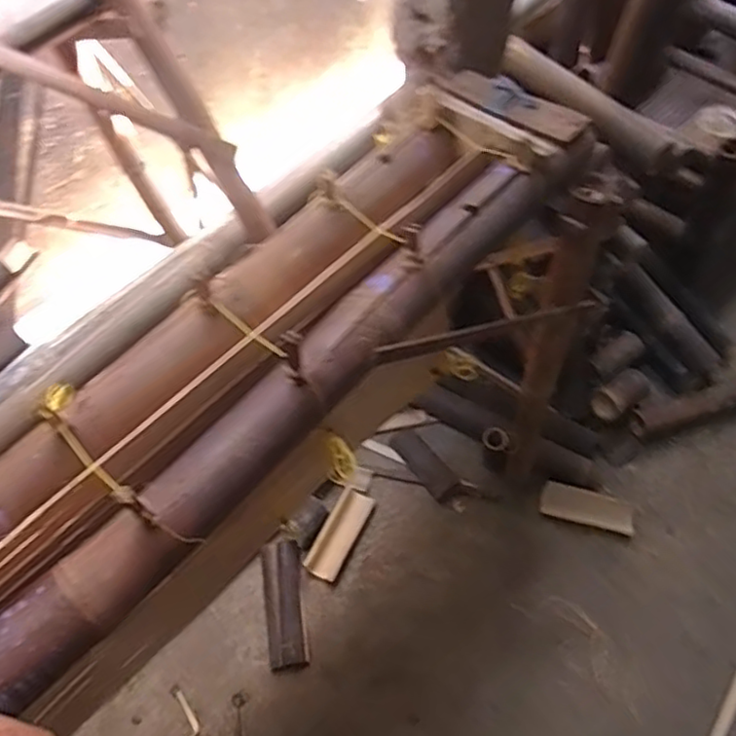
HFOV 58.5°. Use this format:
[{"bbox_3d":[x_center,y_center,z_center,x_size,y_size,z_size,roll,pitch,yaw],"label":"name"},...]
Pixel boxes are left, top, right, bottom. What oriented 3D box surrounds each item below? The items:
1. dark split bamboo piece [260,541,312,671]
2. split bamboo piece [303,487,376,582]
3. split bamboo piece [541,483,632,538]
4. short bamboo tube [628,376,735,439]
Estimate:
[{"bbox_3d":[-0.183,0.518,1.439,0.085,0.024,0.259,-7,60,-6],"label":"dark split bamboo piece"},{"bbox_3d":[-0.064,0.382,1.504,0.084,0.039,0.215,28,62,14],"label":"split bamboo piece"},{"bbox_3d":[0.515,0.326,1.536,0.215,0.043,0.077,14,60,6],"label":"split bamboo piece"},{"bbox_3d":[0.864,0.077,1.657,0.444,0.060,0.079,-15,61,-11],"label":"short bamboo tube"}]

